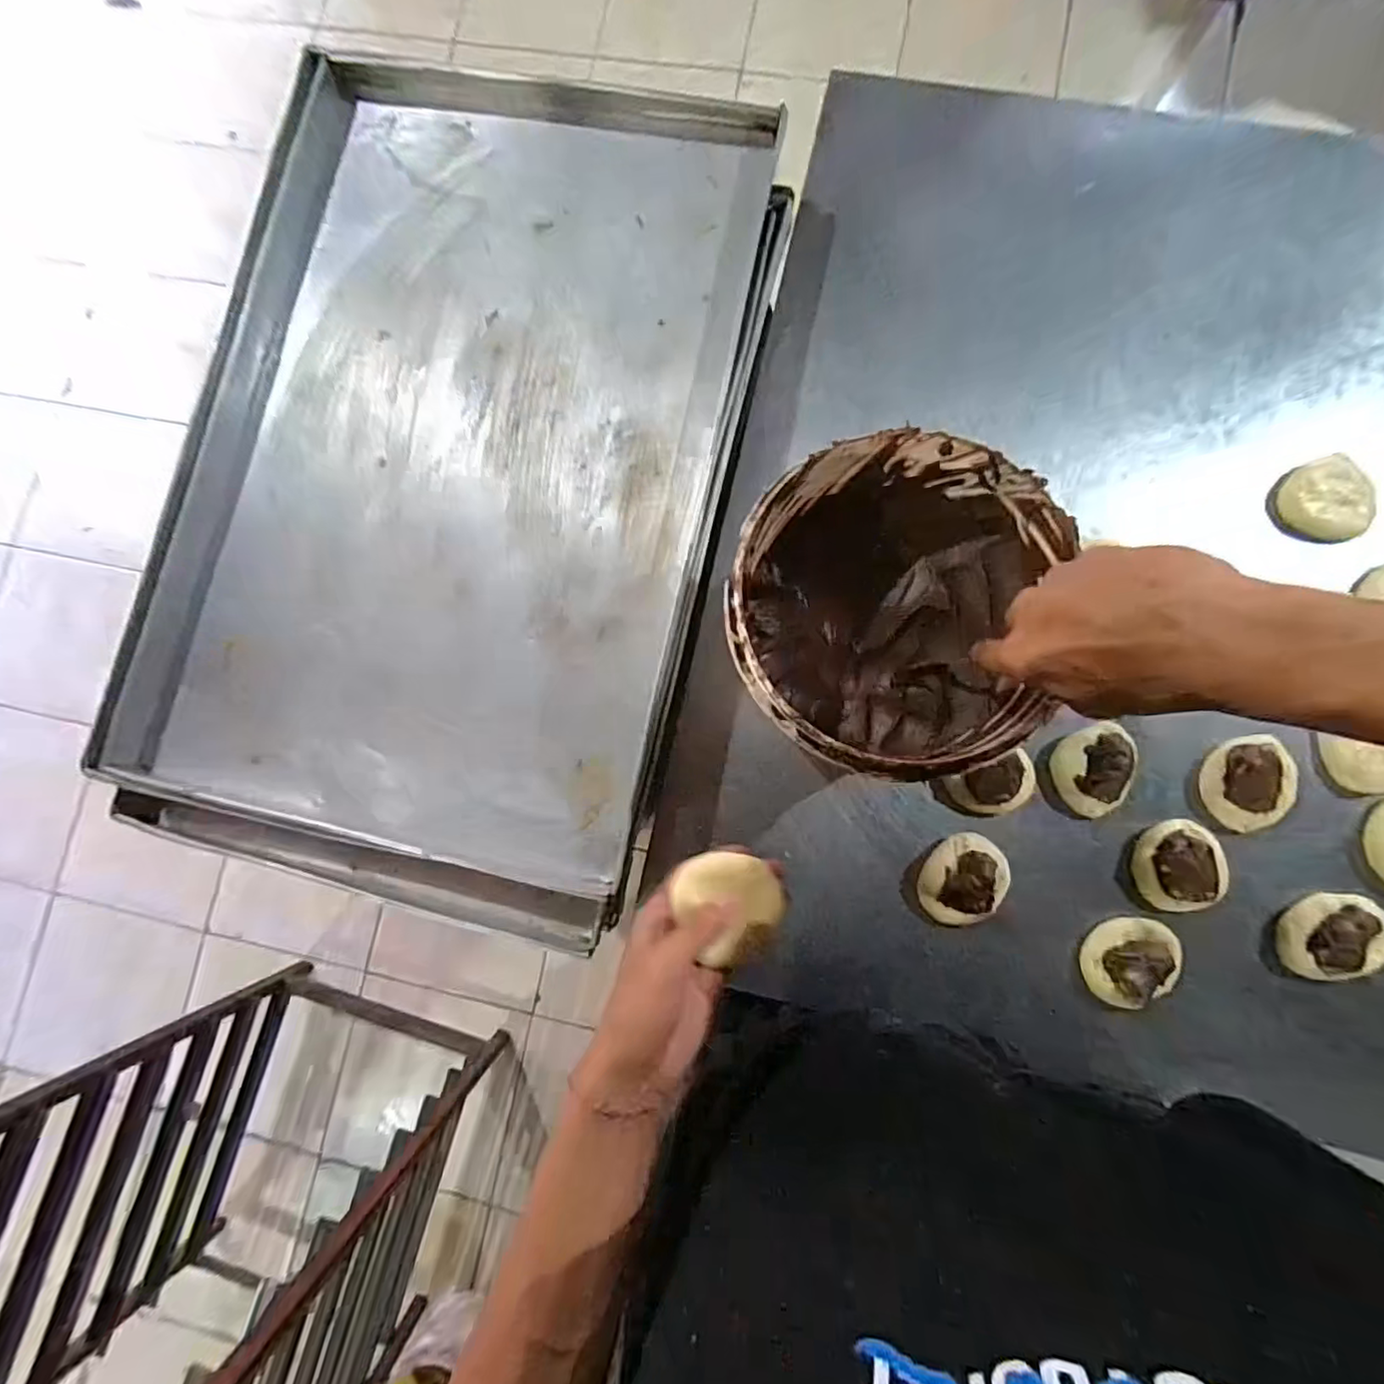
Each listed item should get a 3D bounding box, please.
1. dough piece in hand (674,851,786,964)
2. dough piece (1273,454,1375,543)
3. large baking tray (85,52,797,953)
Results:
[{"bbox_3d":[0.024,0.138,0.384,0.070,0.018,0.066,0,83,2],"label":"dough piece in hand"},{"bbox_3d":[0.557,-0.167,0.525,0.076,0.011,0.072,0,83,2],"label":"dough piece"},{"bbox_3d":[-0.209,-0.202,0.541,0.472,0.055,0.760,12,84,3],"label":"large baking tray"}]

